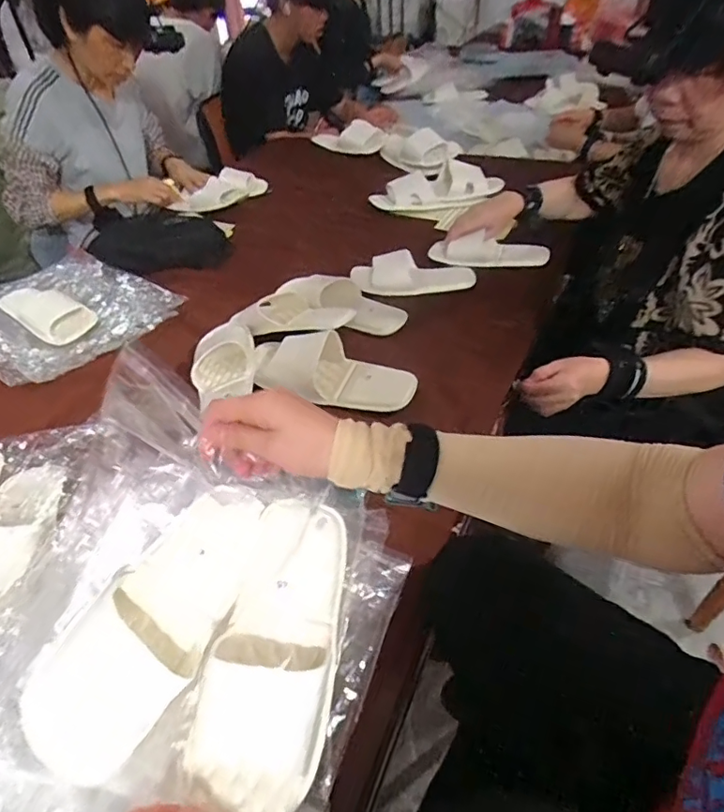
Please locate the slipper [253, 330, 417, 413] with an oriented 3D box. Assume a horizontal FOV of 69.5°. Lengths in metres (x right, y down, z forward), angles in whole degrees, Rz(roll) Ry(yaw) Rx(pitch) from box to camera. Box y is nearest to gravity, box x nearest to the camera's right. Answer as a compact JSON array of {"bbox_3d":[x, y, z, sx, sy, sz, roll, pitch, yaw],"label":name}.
[{"bbox_3d":[-0.049,-0.056,0.780,0.257,0.054,0.108,10,46,13],"label":"slipper"}]

